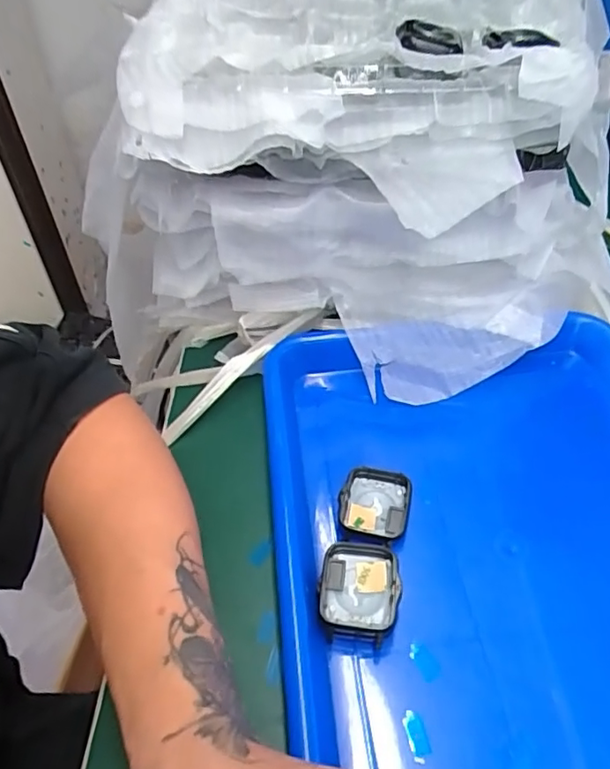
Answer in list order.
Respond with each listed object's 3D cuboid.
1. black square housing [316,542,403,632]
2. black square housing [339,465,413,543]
[{"bbox_3d":[0.027,0.102,0.279,0.039,0.011,0.043,2,45,5],"label":"black square housing"},{"bbox_3d":[0.040,0.069,0.320,0.039,0.010,0.041,7,45,9],"label":"black square housing"}]

